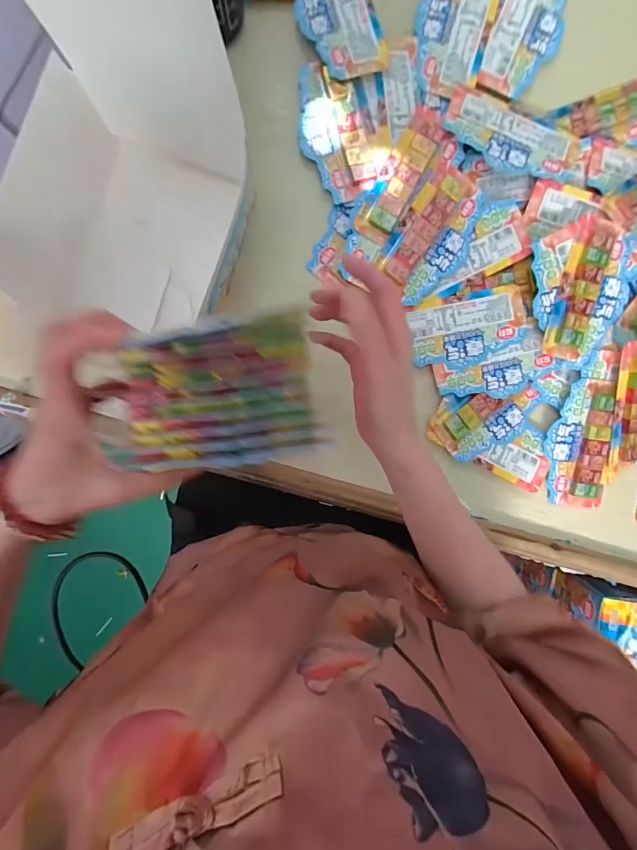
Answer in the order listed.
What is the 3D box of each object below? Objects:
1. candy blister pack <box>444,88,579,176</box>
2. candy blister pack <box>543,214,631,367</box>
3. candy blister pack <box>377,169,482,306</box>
[{"bbox_3d":[0.203,-0.303,0.404,0.142,0.005,0.074,26,80,-2],"label":"candy blister pack"},{"bbox_3d":[0.294,-0.141,0.413,0.078,0.022,0.146,15,93,-4],"label":"candy blister pack"},{"bbox_3d":[0.122,-0.199,0.408,0.074,0.014,0.133,34,92,-5],"label":"candy blister pack"}]

